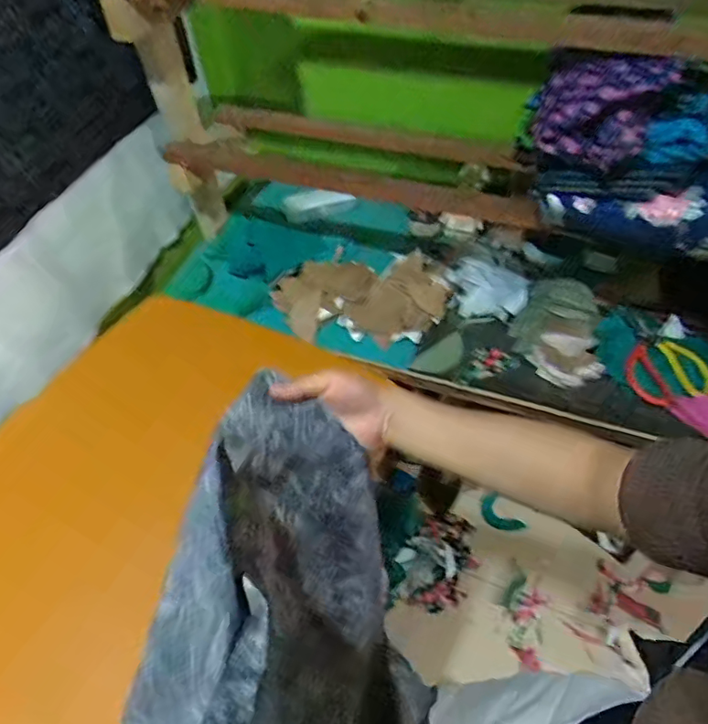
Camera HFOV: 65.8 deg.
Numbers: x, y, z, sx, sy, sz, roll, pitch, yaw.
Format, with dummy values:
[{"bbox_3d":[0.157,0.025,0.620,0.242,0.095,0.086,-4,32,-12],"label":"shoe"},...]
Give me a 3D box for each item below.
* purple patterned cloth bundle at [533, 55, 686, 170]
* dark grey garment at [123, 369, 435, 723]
[{"bbox_3d":[0.281,-0.293,0.626,0.135,0.098,0.083,13,50,12],"label":"purple patterned cloth bundle"},{"bbox_3d":[-0.109,0.269,0.401,0.123,0.345,0.419,16,33,14],"label":"dark grey garment"}]

